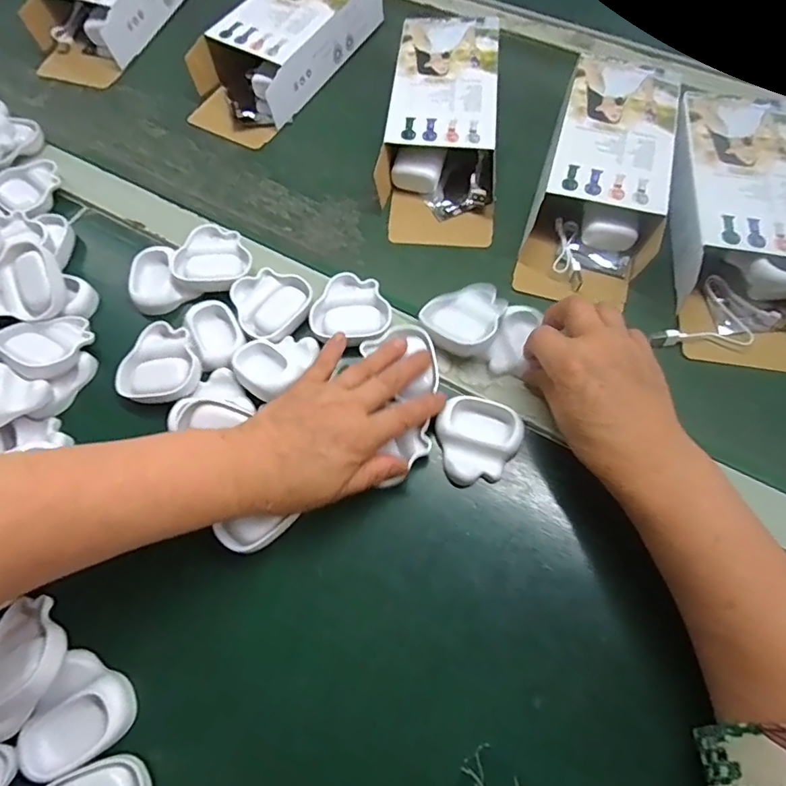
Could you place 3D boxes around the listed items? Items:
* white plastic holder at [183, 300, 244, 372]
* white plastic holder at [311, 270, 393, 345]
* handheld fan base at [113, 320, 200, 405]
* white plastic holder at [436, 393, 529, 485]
[{"bbox_3d":[-0.144,-0.049,0.415,0.038,0.015,0.064,-24,66,-16],"label":"white plastic holder"},{"bbox_3d":[-0.032,-0.065,0.421,0.060,0.016,0.061,20,62,7],"label":"white plastic holder"},{"bbox_3d":[-0.178,-0.023,0.398,0.061,0.016,0.061,19,62,6],"label":"handheld fan base"},{"bbox_3d":[0.060,0.033,0.368,0.058,0.021,0.057,21,62,7],"label":"white plastic holder"}]

